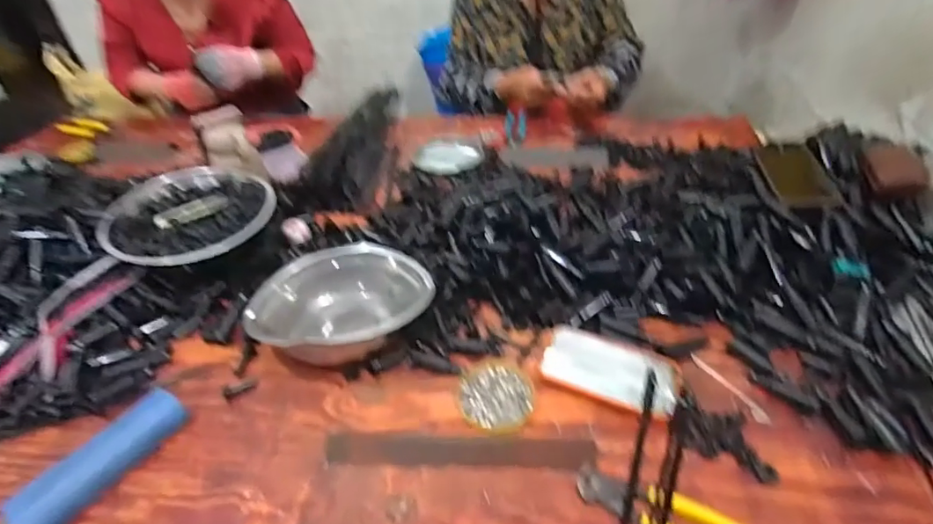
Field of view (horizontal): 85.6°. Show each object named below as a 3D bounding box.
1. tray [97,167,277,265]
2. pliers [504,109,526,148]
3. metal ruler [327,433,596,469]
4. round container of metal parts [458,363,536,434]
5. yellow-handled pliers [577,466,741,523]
[{"bbox_3d":[-0.404,-0.073,0.739,0.225,0.052,0.188,-21,50,-24],"label":"tray"},{"bbox_3d":[0.103,-0.276,1.053,0.044,0.016,0.160,1,40,6],"label":"pliers"},{"bbox_3d":[-0.008,0.190,0.506,0.265,0.010,0.033,1,39,3],"label":"metal ruler"},{"bbox_3d":[0.033,0.143,0.551,0.079,0.016,0.084,-3,40,2],"label":"round container of metal parts"},{"bbox_3d":[0.177,0.224,0.435,0.165,0.026,0.046,18,45,25],"label":"yellow-handled pliers"}]

